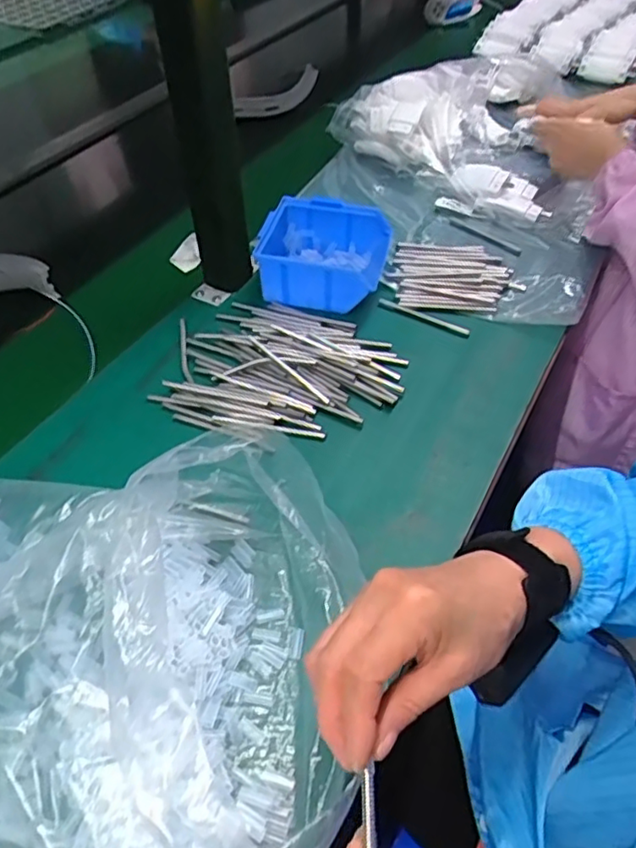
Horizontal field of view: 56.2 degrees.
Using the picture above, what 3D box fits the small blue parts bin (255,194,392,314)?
[{"bbox_3d":[0.005,-0.195,0.674,0.131,0.058,0.122,12,51,10],"label":"small blue parts bin"}]

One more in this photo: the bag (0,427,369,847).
[{"bbox_3d":[-0.175,0.136,0.363,0.394,0.125,0.300,3,50,3],"label":"bag"}]

